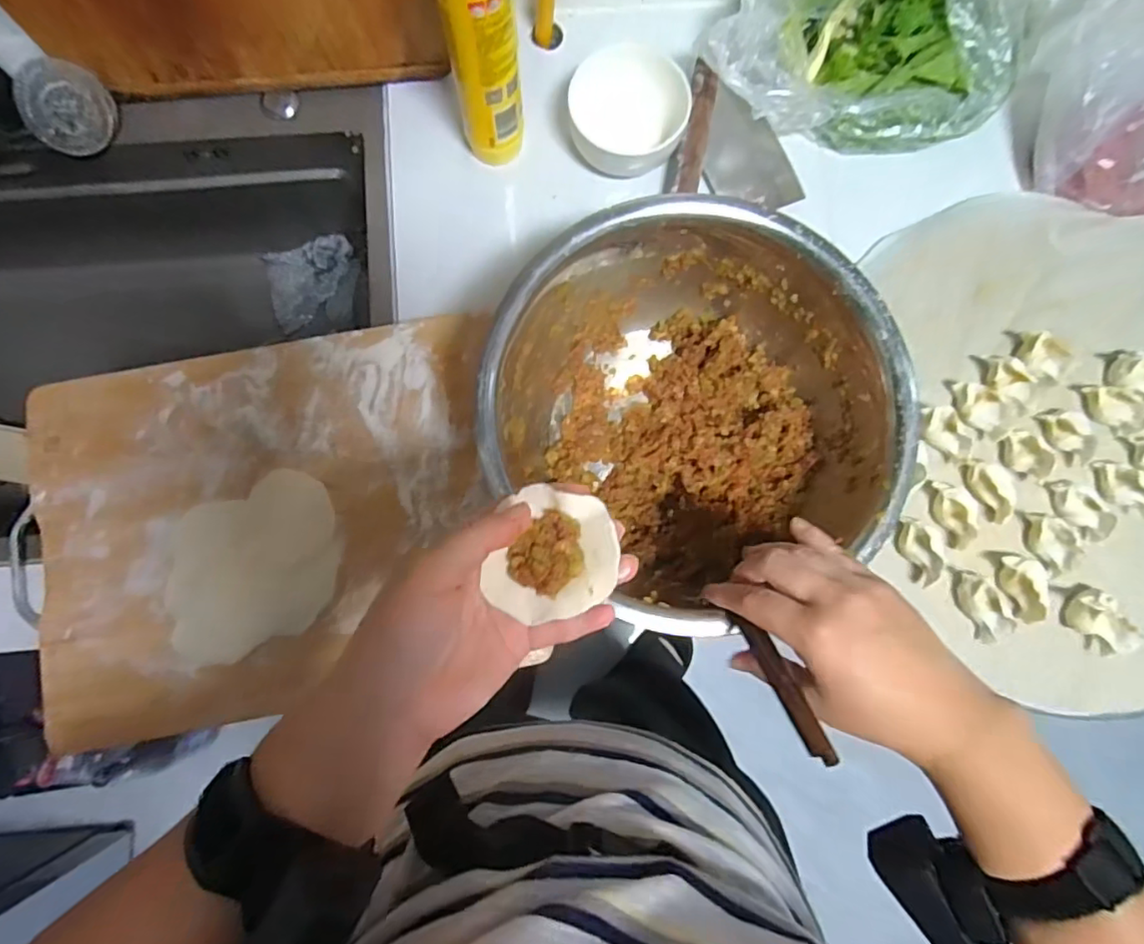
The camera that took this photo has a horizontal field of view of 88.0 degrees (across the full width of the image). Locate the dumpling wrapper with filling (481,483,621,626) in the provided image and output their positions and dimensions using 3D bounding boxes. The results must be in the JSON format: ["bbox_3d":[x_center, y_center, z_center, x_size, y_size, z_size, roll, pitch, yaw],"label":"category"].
[{"bbox_3d":[-0.008,0.041,0.287,0.058,0.012,0.062,14,82,-1],"label":"dumpling wrapper with filling"}]

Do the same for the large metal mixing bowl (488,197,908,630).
[{"bbox_3d":[0.086,-0.046,0.446,0.262,0.110,0.269,0,82,-2],"label":"large metal mixing bowl"}]

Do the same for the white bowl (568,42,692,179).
[{"bbox_3d":[0.051,-0.321,0.525,0.102,0.054,0.094,15,81,0],"label":"white bowl"}]

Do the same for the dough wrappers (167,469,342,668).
[{"bbox_3d":[-0.253,0.075,0.469,0.142,0.006,0.119,-24,83,-5],"label":"dough wrappers"}]

